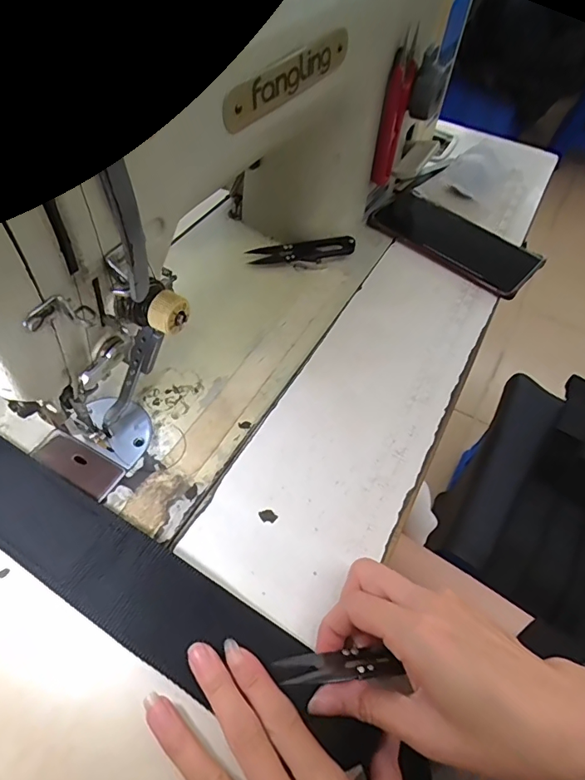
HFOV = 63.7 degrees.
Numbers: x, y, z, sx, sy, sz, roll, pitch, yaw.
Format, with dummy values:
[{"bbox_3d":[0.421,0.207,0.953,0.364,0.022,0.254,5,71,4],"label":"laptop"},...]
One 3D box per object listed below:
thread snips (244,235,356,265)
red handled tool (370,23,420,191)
[{"bbox_3d":[0.008,-0.130,0.445,0.098,0.016,0.027,-11,55,-12],"label":"thread snips"},{"bbox_3d":[0.084,-0.227,0.390,0.017,0.112,0.020,22,55,15],"label":"red handled tool"}]

